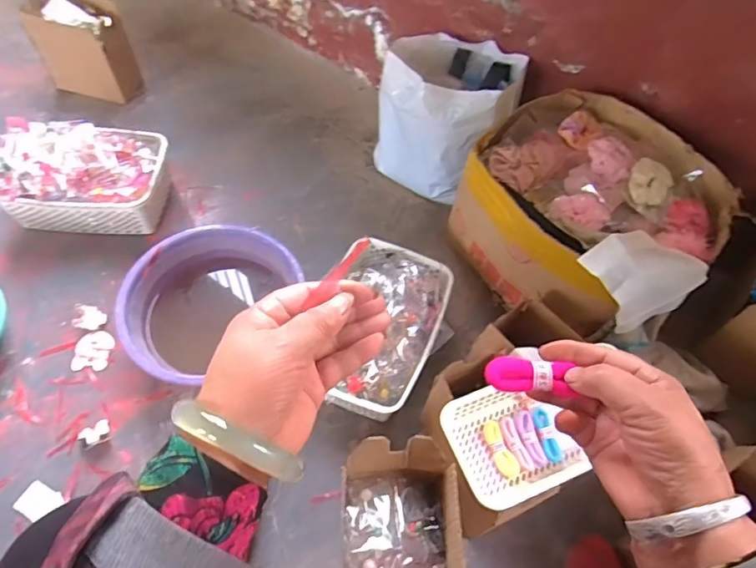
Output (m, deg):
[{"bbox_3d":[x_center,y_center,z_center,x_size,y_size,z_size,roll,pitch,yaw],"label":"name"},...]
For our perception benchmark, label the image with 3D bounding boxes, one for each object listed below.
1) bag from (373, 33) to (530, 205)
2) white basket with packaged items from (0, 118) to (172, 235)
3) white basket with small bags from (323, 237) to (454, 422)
[{"bbox_3d":[0.142,-0.352,1.068,0.244,0.255,0.233,27,59,12],"label":"bag"},{"bbox_3d":[-0.574,-0.207,0.983,0.307,0.152,0.187,2,57,-4],"label":"white basket with packaged items"},{"bbox_3d":[0.001,0.074,0.867,0.187,0.114,0.296,19,58,7],"label":"white basket with small bags"}]

